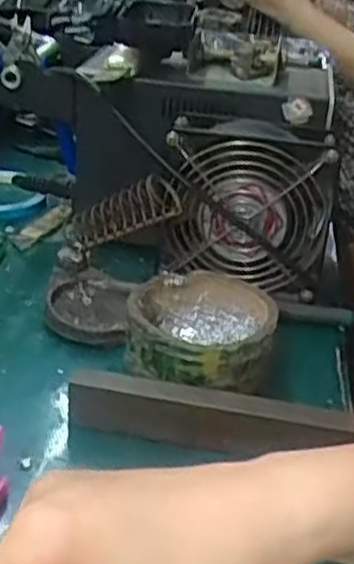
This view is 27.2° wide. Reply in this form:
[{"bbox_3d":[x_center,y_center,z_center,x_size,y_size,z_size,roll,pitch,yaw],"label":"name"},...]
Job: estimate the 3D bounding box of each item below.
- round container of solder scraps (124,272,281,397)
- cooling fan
[{"bbox_3d":[0.014,0.031,0.445,0.085,0.041,0.081,5,29,-3],"label":"round container of solder scraps"},{"bbox_3d":[0.051,-0.055,0.523,0.116,0.105,0.046,8,29,2],"label":"cooling fan"}]

